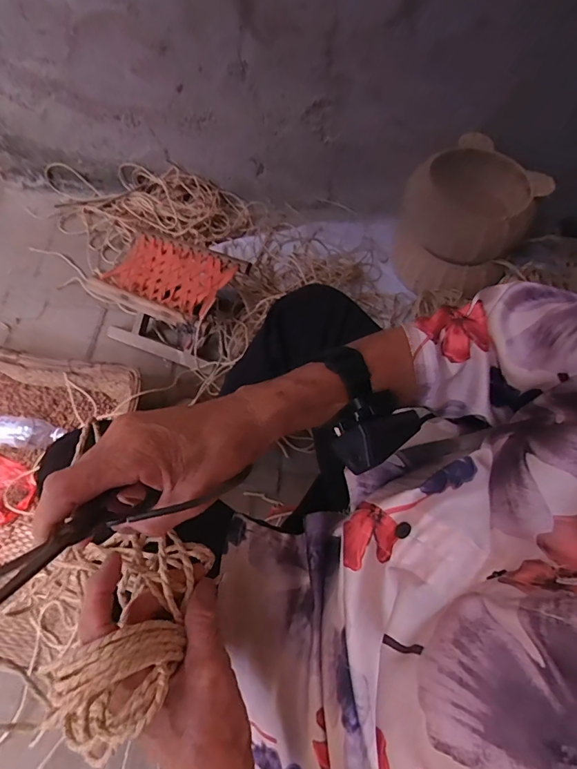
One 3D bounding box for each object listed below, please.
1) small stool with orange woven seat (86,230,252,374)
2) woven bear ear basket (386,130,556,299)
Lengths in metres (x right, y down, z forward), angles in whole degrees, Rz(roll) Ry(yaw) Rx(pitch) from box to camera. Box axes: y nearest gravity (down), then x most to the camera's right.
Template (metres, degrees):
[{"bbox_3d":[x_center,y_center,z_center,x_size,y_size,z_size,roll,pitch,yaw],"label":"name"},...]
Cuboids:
[{"bbox_3d":[-0.263,-0.204,1.022,0.277,0.165,0.246,25,63,11],"label":"small stool with orange woven seat"},{"bbox_3d":[0.472,-0.458,1.155,0.308,0.262,0.338,33,64,12],"label":"woven bear ear basket"}]

